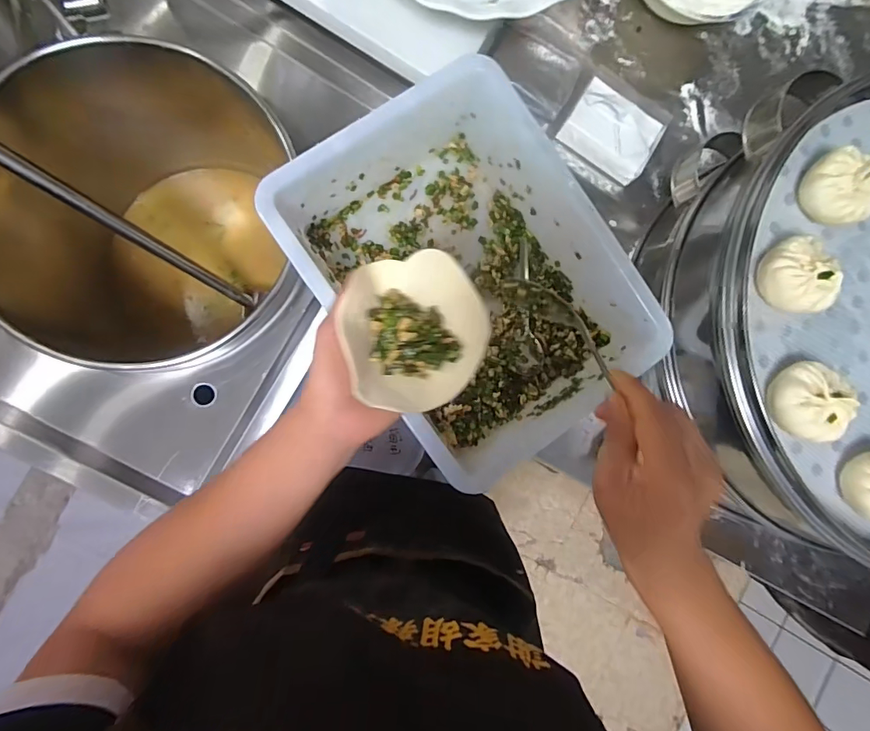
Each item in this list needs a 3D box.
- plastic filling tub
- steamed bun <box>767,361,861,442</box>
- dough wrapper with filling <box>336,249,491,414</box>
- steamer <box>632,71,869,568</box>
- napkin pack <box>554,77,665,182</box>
[{"bbox_3d":[0.035,-0.091,0.502,0.270,0.110,0.356,-35,93,-7],"label":"plastic filling tub"},{"bbox_3d":[0.339,0.033,0.416,0.065,0.050,0.068,26,85,-6],"label":"steamed bun"},{"bbox_3d":[-0.014,-0.025,0.355,0.105,0.025,0.116,-12,90,-7],"label":"dough wrapper with filling"},{"bbox_3d":[0.502,-0.035,0.502,0.505,0.163,0.478,16,87,-6],"label":"steamer"},{"bbox_3d":[0.222,-0.292,0.567,0.109,0.046,0.083,32,85,-5],"label":"napkin pack"}]

